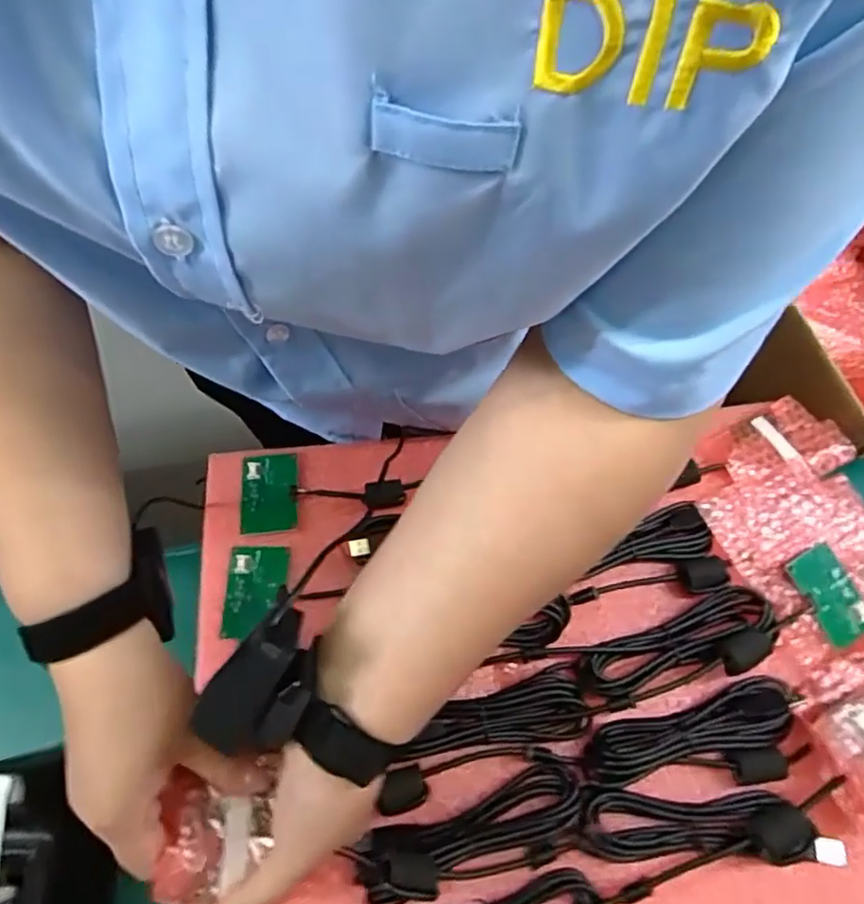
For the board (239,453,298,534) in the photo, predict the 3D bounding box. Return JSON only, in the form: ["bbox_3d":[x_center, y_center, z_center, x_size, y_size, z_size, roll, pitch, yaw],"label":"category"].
[{"bbox_3d":[-0.132,0.032,0.506,0.044,0.004,0.066,-4,63,-7],"label":"board"}]

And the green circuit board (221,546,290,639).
[{"bbox_3d":[-0.132,0.104,0.469,0.044,0.007,0.067,1,63,-4],"label":"green circuit board"}]

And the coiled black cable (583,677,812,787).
[{"bbox_3d":[0.175,0.192,0.418,0.146,0.020,0.059,-6,63,-8],"label":"coiled black cable"}]

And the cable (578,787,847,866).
[{"bbox_3d":[0.173,0.234,0.391,0.155,0.024,0.037,4,63,-3],"label":"cable"}]

